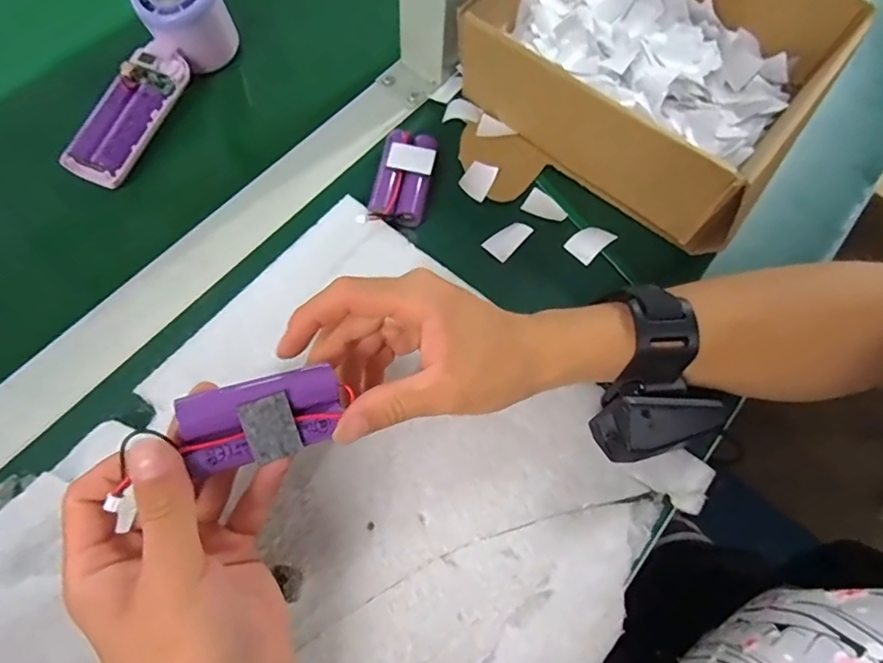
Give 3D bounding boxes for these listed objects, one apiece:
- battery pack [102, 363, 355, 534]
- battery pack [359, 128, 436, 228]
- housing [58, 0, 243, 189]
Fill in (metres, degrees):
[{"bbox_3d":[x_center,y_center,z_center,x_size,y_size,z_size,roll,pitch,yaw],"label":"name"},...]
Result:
[{"bbox_3d":[-0.077,0.035,0.233,0.067,0.022,0.035,-14,107,-20],"label":"battery pack"},{"bbox_3d":[-0.026,-0.102,0.362,0.038,0.018,0.076,15,69,3],"label":"battery pack"},{"bbox_3d":[-0.210,-0.182,0.369,0.049,0.056,0.159,23,70,6],"label":"housing"}]

